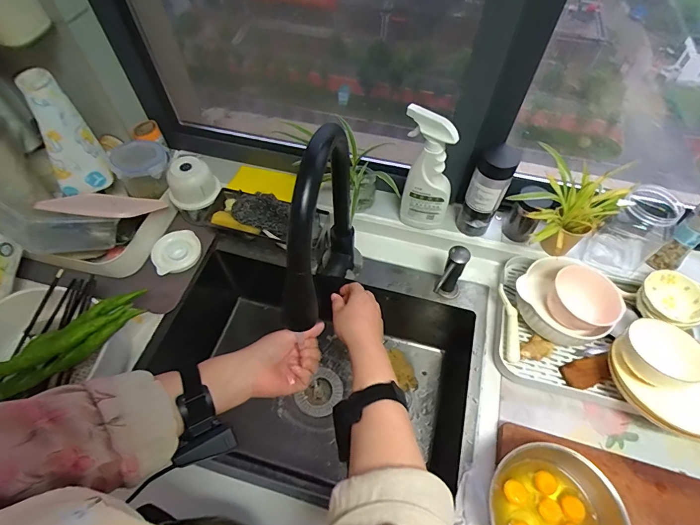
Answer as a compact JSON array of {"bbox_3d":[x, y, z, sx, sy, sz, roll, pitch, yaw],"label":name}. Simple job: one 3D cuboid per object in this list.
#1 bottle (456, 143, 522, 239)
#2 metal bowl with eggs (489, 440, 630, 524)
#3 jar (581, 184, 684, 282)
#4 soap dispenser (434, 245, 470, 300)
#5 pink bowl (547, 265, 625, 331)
[{"bbox_3d":[0.252,-0.130,0.718,0.067,0.178,0.065,23,60,14],"label":"bottle"},{"bbox_3d":[0.274,0.336,0.508,0.161,0.068,0.170,0,57,0],"label":"metal bowl with eggs"},{"bbox_3d":[0.515,-0.049,0.708,0.115,0.155,0.096,-38,65,-22],"label":"jar"},{"bbox_3d":[0.183,0.037,0.703,0.044,0.107,0.097,25,60,15],"label":"soap dispenser"},{"bbox_3d":[0.408,0.068,0.677,0.112,0.059,0.114,-36,64,-21],"label":"pink bowl"}]

